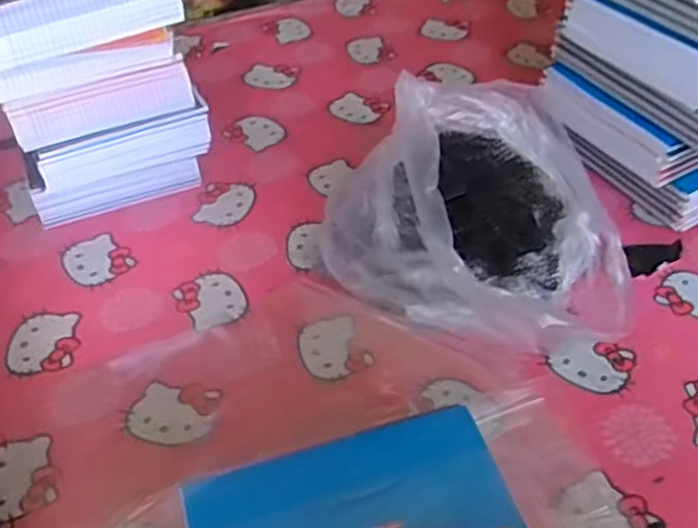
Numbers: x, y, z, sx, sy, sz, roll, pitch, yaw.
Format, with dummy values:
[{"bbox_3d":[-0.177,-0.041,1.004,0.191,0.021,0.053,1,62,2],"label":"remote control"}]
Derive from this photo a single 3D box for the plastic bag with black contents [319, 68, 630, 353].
[{"bbox_3d":[0.125,-0.035,0.743,0.272,0.172,0.271,-13,47,-12],"label":"plastic bag with black contents"}]

